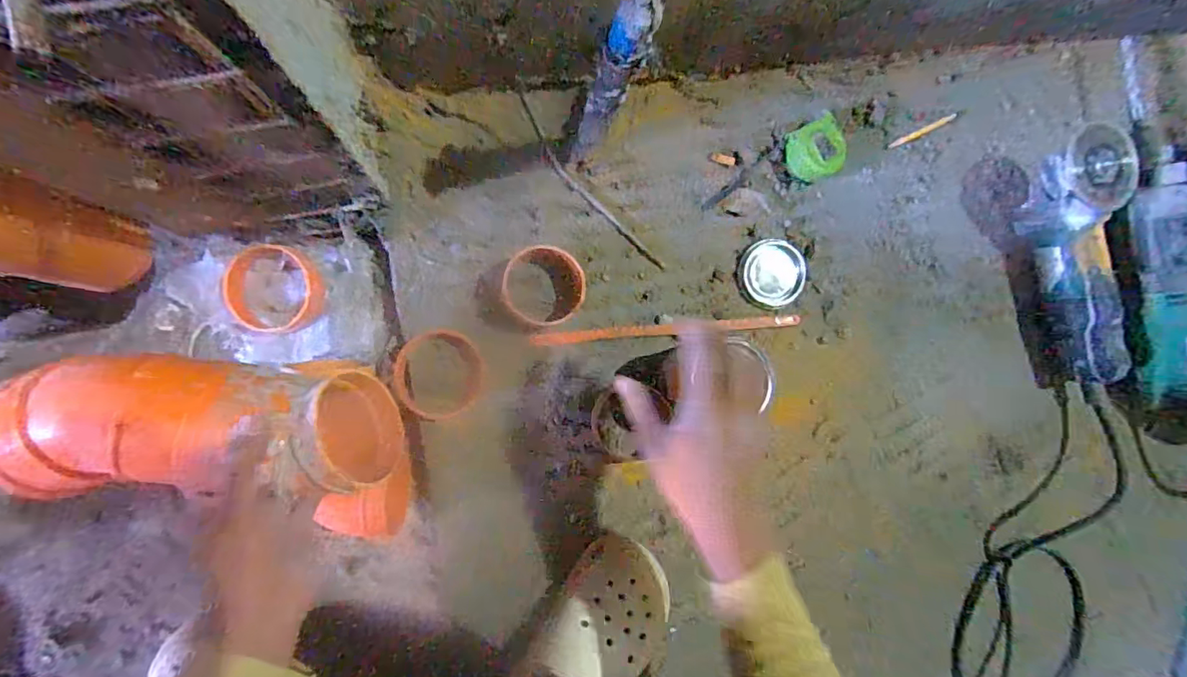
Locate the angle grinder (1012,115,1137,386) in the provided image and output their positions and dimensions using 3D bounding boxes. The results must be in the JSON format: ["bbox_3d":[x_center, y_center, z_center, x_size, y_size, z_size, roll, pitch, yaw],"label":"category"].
[{"bbox_3d":[0.555,-0.088,0.595,0.080,0.086,0.283,-9,87,-7],"label":"angle grinder"}]

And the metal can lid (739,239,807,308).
[{"bbox_3d":[0.203,-0.073,0.588,0.074,0.007,0.079,0,86,-7],"label":"metal can lid"}]

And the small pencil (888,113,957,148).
[{"bbox_3d":[0.397,-0.249,0.626,0.095,0.005,0.010,-26,90,-8],"label":"small pencil"}]

